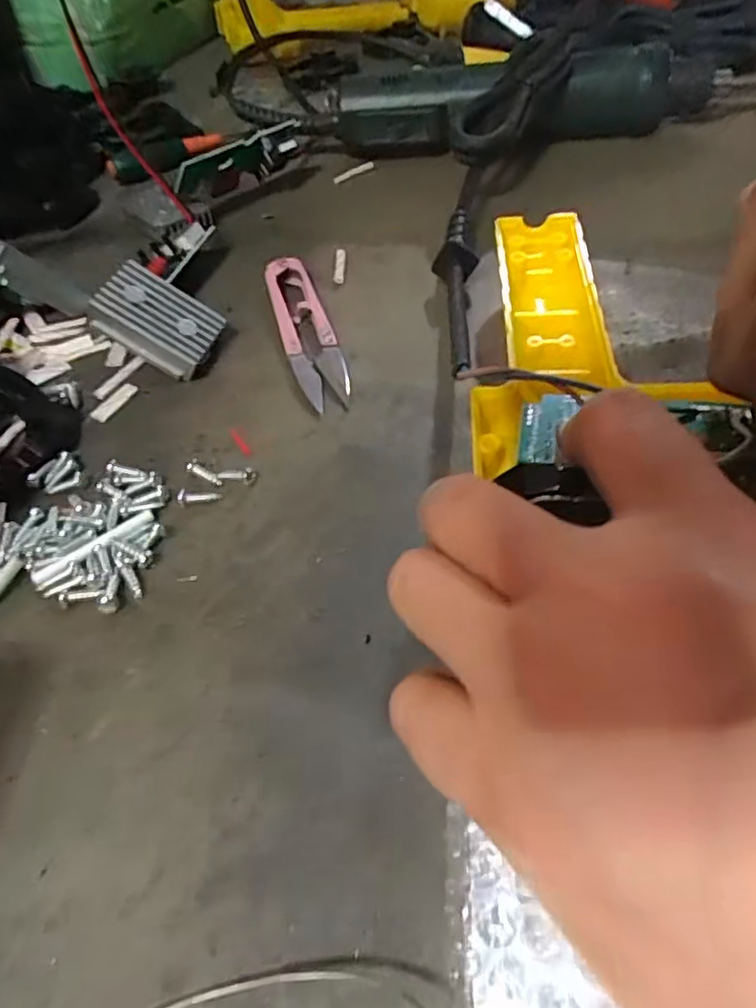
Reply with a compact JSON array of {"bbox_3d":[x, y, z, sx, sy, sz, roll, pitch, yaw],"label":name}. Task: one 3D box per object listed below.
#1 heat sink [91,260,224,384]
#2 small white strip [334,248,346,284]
[{"bbox_3d":[-0.089,-0.075,0.250,0.045,0.008,0.031,31,65,-15],"label":"heat sink"},{"bbox_3d":[-0.019,-0.116,0.299,0.006,0.004,0.028,-2,51,4],"label":"small white strip"}]

